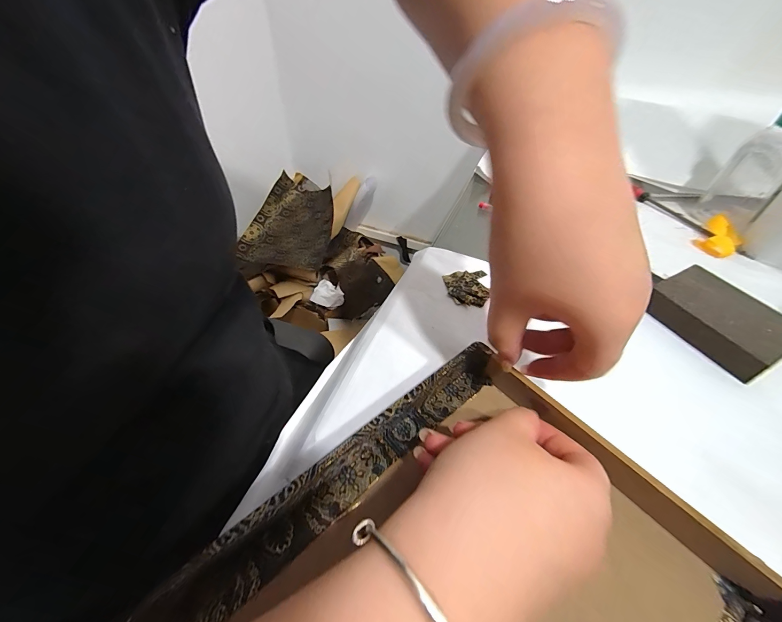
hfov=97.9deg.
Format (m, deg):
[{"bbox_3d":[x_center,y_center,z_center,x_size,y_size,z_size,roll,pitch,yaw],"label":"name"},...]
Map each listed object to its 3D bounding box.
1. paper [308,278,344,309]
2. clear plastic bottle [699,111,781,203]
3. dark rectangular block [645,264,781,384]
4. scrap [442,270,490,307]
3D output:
[{"bbox_3d":[-0.150,-0.034,0.802,0.047,0.060,0.071,26,51,21],"label":"paper"},{"bbox_3d":[0.433,-0.180,0.384,0.057,0.155,0.061,27,80,22],"label":"clear plastic bottle"},{"bbox_3d":[0.289,0.006,0.302,0.069,0.028,0.096,-20,50,-20],"label":"dark rectangular block"},{"bbox_3d":[0.076,-0.024,0.335,0.044,0.004,0.047,-3,46,-5],"label":"scrap"}]

